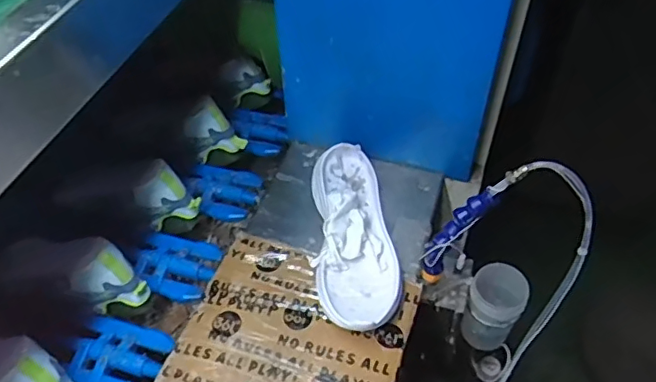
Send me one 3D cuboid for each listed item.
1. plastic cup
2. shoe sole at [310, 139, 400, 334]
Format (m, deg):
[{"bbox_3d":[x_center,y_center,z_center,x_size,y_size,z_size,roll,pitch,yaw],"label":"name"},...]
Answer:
[{"bbox_3d":[0.230,0.162,0.789,0.070,0.116,0.071,3,49,-3],"label":"plastic cup"},{"bbox_3d":[0.029,0.054,0.723,0.105,0.051,0.274,-7,49,-7],"label":"shoe sole"}]

